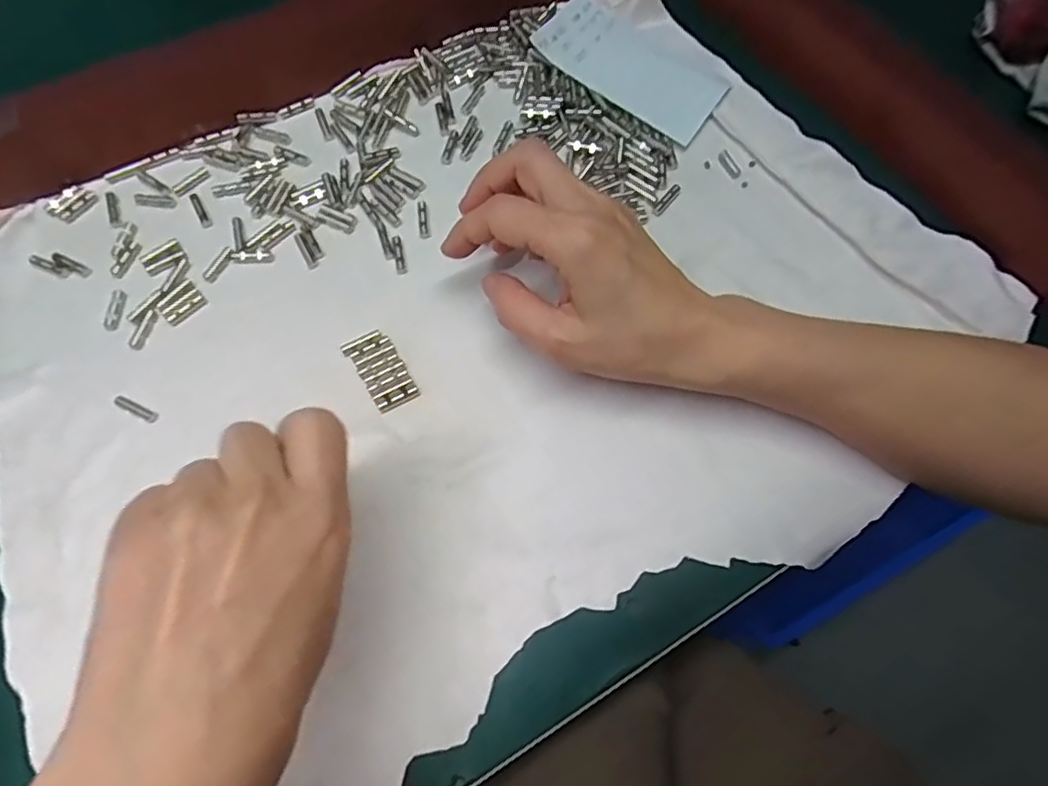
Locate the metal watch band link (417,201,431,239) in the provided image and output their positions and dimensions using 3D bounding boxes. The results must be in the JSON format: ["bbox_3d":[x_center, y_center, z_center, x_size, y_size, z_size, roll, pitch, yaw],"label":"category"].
[{"bbox_3d":[-0.053,-0.091,0.318,0.006,0.004,0.022,-10,71,-3],"label":"metal watch band link"}]

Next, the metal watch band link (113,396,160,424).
[{"bbox_3d":[-0.182,0.007,0.285,0.023,0.004,0.006,23,73,8],"label":"metal watch band link"}]

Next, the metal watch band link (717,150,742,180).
[{"bbox_3d":[0.112,-0.124,0.330,0.007,0.004,0.017,-29,73,-9],"label":"metal watch band link"}]

